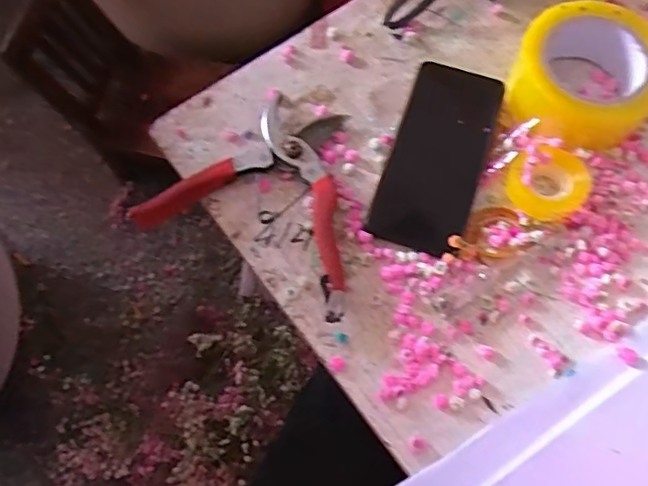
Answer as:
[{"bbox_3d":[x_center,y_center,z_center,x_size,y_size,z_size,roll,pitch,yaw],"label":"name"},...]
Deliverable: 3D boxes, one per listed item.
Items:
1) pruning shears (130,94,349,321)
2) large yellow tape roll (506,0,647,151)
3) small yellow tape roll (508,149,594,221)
[{"bbox_3d":[-0.035,-0.045,0.451,0.169,0.021,0.156,24,71,10],"label":"pruning shears"},{"bbox_3d":[0.211,-0.131,0.466,0.112,0.053,0.110,0,68,1],"label":"large yellow tape roll"},{"bbox_3d":[0.174,-0.044,0.444,0.057,0.017,0.050,-9,68,-2],"label":"small yellow tape roll"}]

